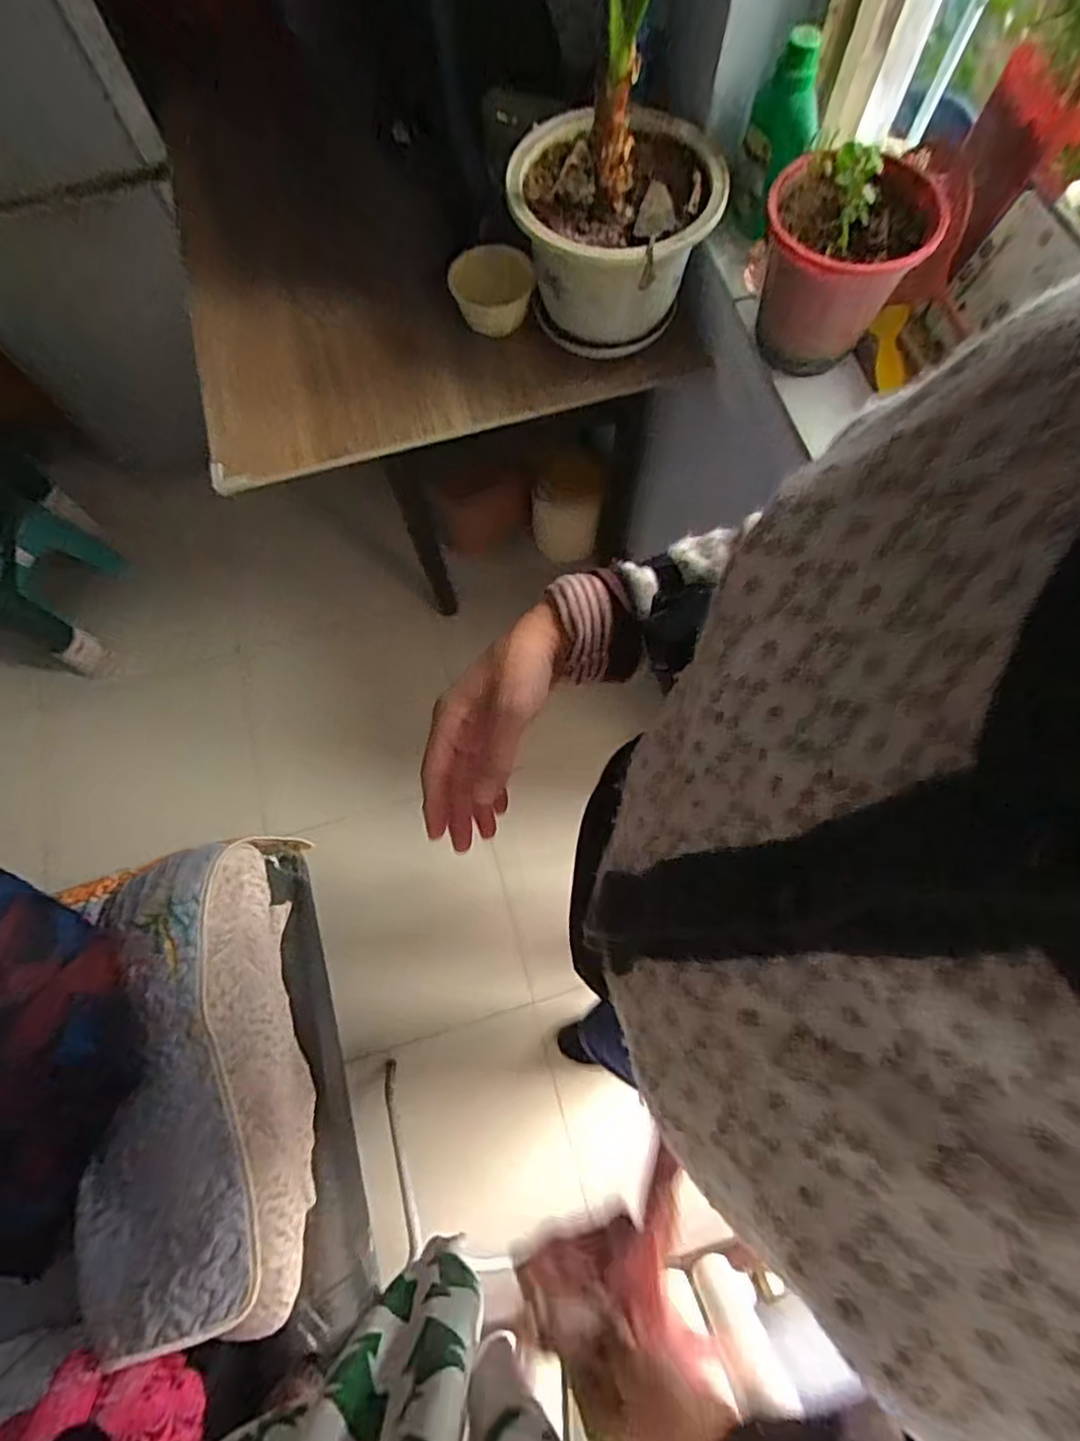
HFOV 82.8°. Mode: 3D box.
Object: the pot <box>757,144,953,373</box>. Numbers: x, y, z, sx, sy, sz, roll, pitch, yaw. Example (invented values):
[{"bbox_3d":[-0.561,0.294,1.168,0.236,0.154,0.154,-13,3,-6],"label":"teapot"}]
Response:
[{"bbox_3d":[0.314,-0.481,0.666,0.165,0.171,0.157,0,72,1],"label":"pot"}]

